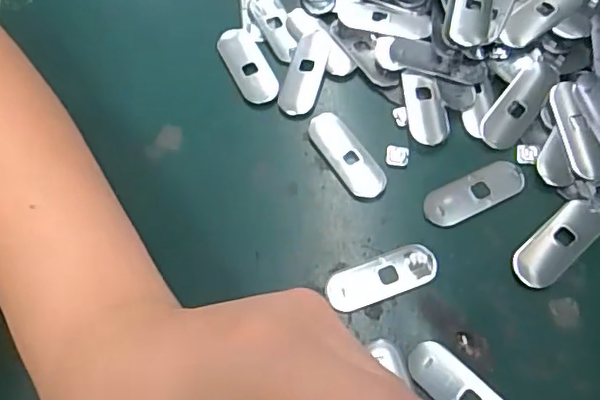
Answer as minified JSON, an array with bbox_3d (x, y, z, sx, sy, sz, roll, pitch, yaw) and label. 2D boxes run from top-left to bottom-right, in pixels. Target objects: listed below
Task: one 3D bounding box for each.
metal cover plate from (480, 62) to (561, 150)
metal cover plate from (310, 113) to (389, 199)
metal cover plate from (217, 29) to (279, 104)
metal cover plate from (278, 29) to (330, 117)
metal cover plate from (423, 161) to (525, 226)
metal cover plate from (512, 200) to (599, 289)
[{"bbox_3d":[0.108,-0.048,0.282,0.018,0.004,0.053,37,84,4],"label":"metal cover plate"},{"bbox_3d":[0.023,-0.023,0.279,0.019,0.004,0.051,-31,67,-11],"label":"metal cover plate"},{"bbox_3d":[-0.028,-0.072,0.303,0.020,0.004,0.051,-27,67,-10],"label":"metal cover plate"},{"bbox_3d":[0.003,-0.067,0.300,0.019,0.004,0.050,13,67,9],"label":"metal cover plate"},{"bbox_3d":[0.081,-0.004,0.268,0.050,0.004,0.017,-24,66,-8],"label":"metal cover plate"},{"bbox_3d":[0.115,0.019,0.254,0.049,0.005,0.019,-39,69,-14],"label":"metal cover plate"}]

